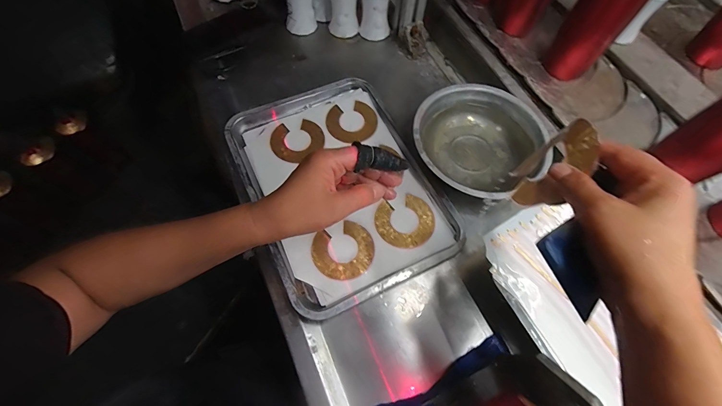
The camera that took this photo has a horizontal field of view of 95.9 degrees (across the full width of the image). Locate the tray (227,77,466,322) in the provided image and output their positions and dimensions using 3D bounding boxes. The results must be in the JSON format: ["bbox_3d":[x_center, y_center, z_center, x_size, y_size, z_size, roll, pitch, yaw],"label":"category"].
[{"bbox_3d":[-0.032,-0.037,0.481,0.251,0.021,0.344,-24,67,-11],"label":"tray"}]

